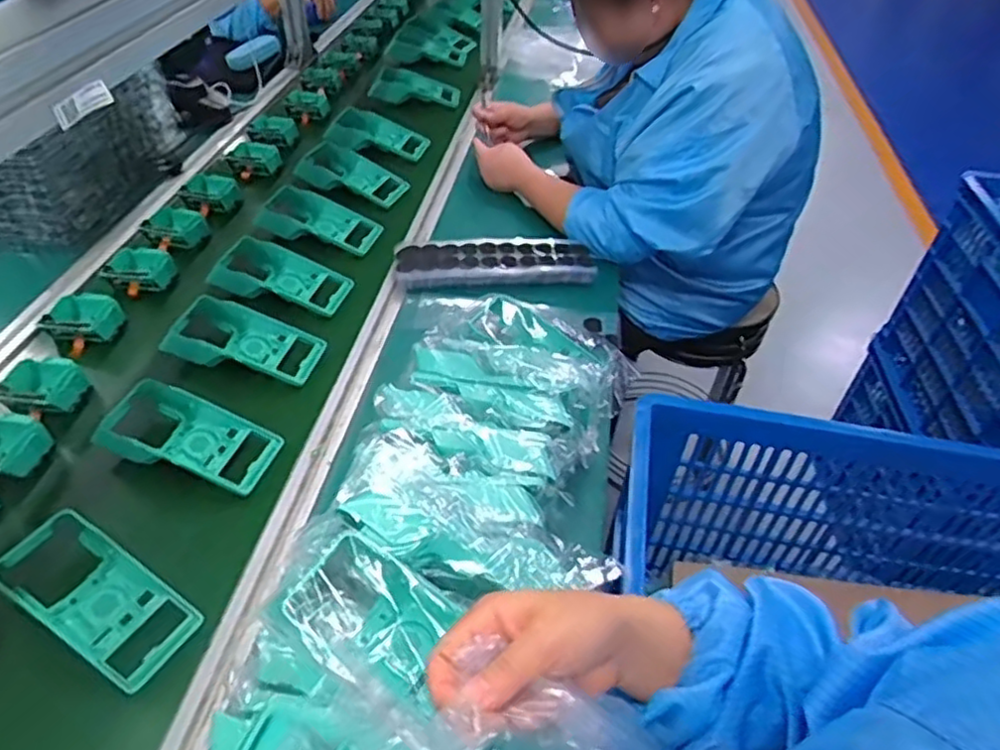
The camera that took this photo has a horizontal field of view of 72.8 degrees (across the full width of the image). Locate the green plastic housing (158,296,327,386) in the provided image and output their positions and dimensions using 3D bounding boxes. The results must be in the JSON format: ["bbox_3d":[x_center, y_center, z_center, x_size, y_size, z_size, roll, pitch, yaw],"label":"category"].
[{"bbox_3d":[-0.314,-0.044,0.845,0.180,0.037,0.098,12,46,6],"label":"green plastic housing"}]

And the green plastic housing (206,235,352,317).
[{"bbox_3d":[-0.298,-0.140,0.938,0.177,0.039,0.100,11,46,6],"label":"green plastic housing"}]

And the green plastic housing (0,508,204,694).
[{"bbox_3d":[-0.358,0.191,0.596,0.184,0.035,0.086,25,49,19],"label":"green plastic housing"}]

